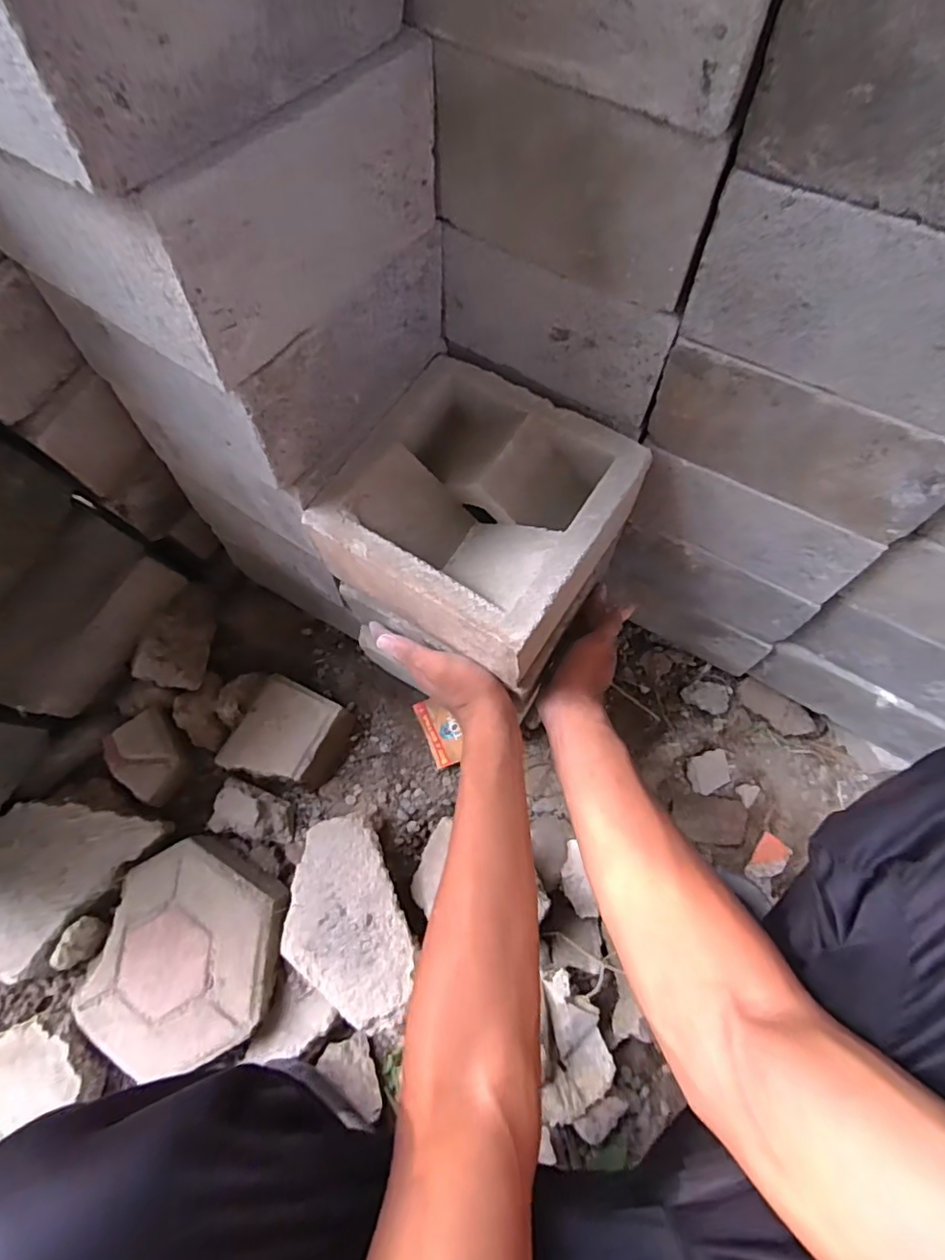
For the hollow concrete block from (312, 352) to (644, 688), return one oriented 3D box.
[{"bbox_3d":[0.009,-0.094,0.487,0.203,0.105,0.201,30,75,11],"label":"hollow concrete block"}]

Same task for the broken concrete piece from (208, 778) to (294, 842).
[{"bbox_3d":[-0.248,0.202,0.642,0.089,0.037,0.056,7,72,4],"label":"broken concrete piece"}]

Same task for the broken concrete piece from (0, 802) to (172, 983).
[{"bbox_3d":[-0.460,0.255,0.603,0.138,0.030,0.223,39,76,13],"label":"broken concrete piece"}]

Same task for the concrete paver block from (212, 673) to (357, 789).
[{"bbox_3d":[-0.213,0.121,0.656,0.118,0.054,0.115,24,74,9],"label":"concrete paver block"}]

